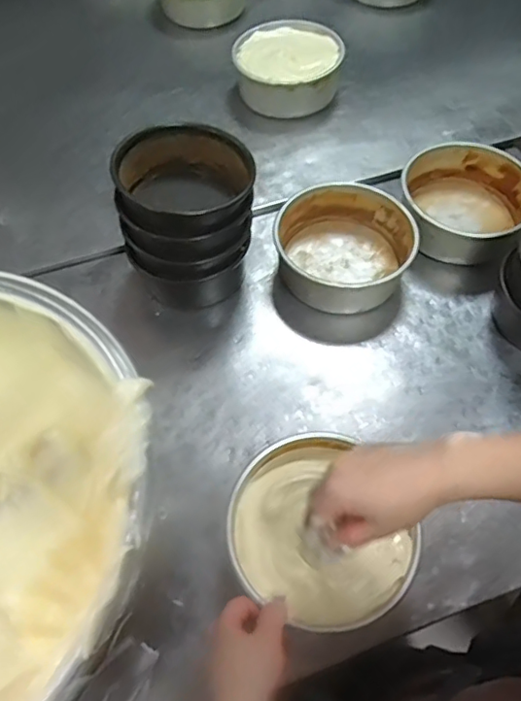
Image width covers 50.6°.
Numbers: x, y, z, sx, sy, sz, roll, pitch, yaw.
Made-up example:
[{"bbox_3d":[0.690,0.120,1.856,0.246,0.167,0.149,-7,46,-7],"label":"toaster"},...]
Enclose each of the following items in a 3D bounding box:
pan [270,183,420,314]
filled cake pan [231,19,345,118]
[{"bbox_3d":[0.115,-0.145,0.764,0.187,0.065,0.176,-8,59,-4],"label":"pan"},{"bbox_3d":[0.048,-0.492,0.960,0.185,0.074,0.174,0,59,1],"label":"filled cake pan"}]

